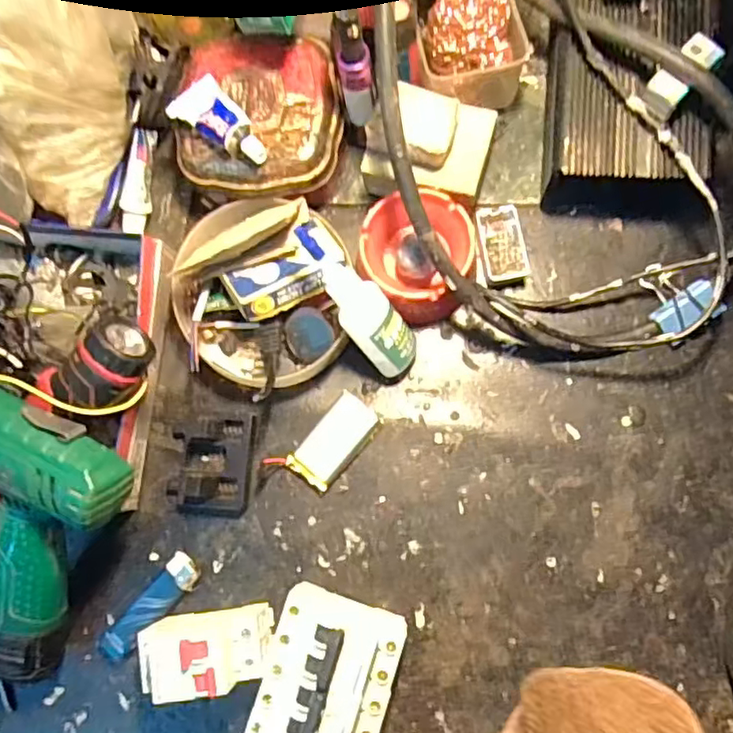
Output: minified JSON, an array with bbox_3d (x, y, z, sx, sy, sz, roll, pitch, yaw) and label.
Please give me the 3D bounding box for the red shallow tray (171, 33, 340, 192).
[{"bbox_3d":[-0.076,-0.179,0.450,0.111,0.024,0.110,6,82,6],"label":"red shallow tray"}]

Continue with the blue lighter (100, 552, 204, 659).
[{"bbox_3d":[-0.151,0.168,0.440,0.024,0.012,0.084,42,87,9],"label":"blue lighter"}]

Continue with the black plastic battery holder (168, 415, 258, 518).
[{"bbox_3d":[-0.111,0.070,0.447,0.056,0.022,0.070,3,82,5],"label":"black plastic battery holder"}]

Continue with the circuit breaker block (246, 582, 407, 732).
[{"bbox_3d":[-0.026,0.203,0.393,0.077,0.072,0.108,15,83,7],"label":"circuit breaker block"}]

